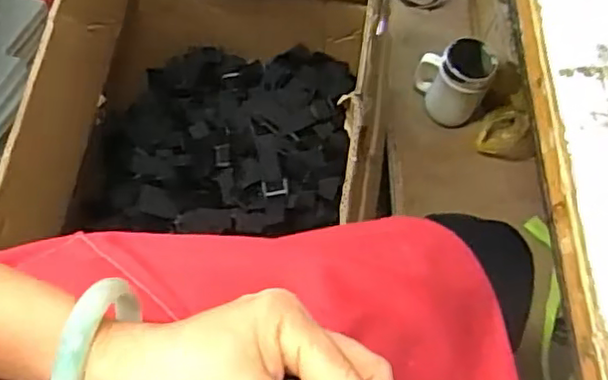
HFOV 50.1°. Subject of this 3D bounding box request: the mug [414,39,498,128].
[{"bbox_3d":[0.223,-0.165,0.984,0.109,0.123,0.075,25,69,8],"label":"mug"}]

